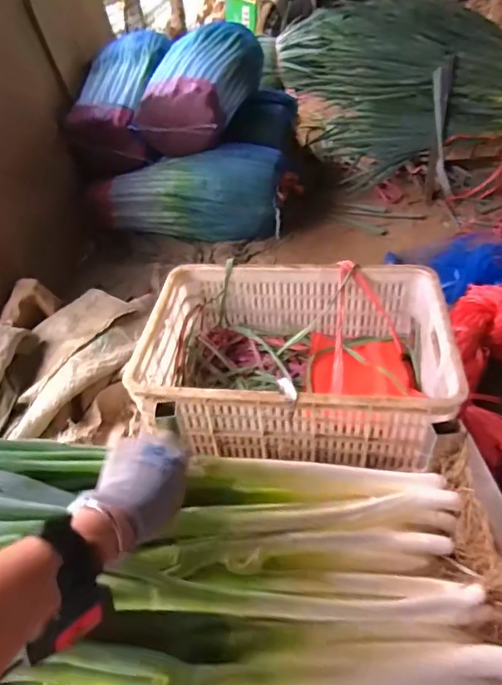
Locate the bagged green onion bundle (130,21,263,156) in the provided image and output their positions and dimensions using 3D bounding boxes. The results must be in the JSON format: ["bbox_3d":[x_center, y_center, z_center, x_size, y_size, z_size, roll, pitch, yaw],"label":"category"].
[{"bbox_3d":[-0.155,-0.849,1.583,0.277,0.199,0.553,13,61,19],"label":"bagged green onion bundle"}]

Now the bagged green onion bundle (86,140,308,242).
[{"bbox_3d":[-0.197,-0.459,1.531,0.631,0.232,0.191,-2,44,4],"label":"bagged green onion bundle"}]

